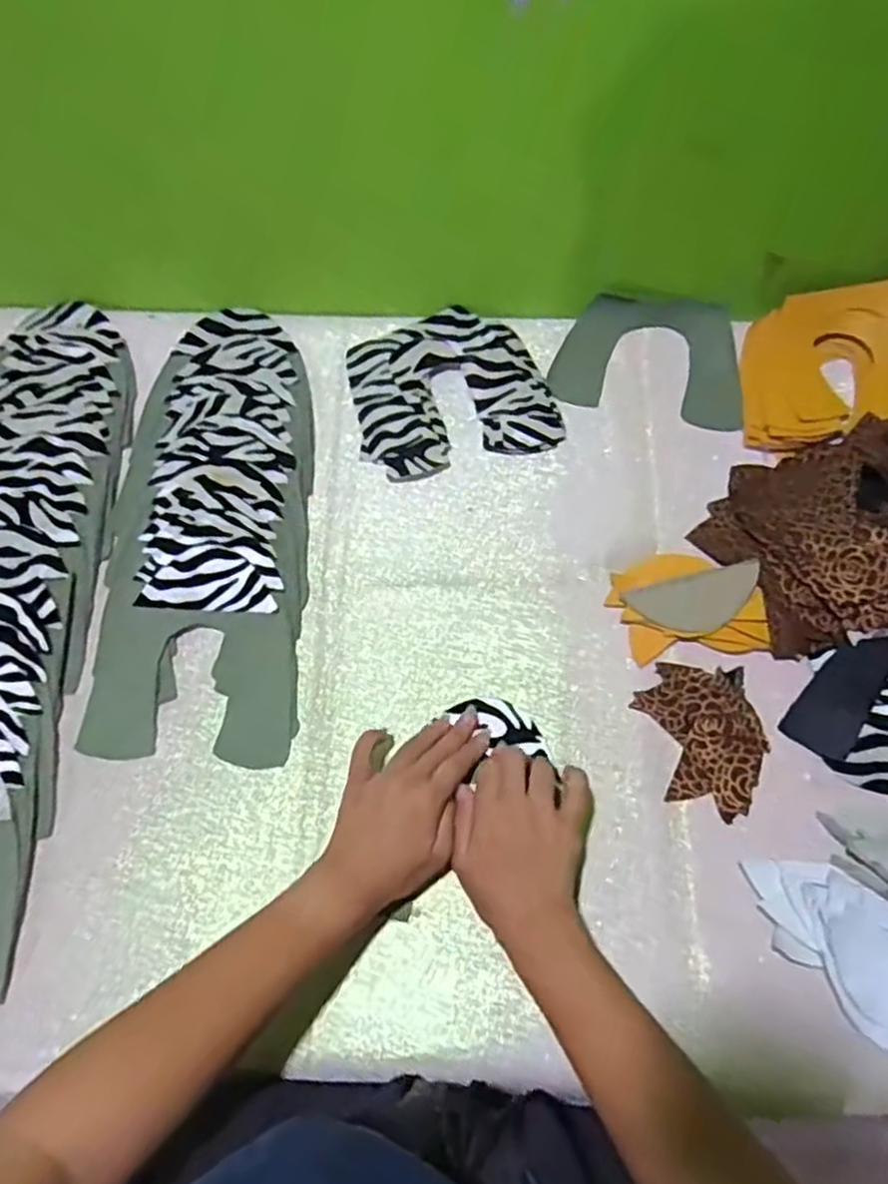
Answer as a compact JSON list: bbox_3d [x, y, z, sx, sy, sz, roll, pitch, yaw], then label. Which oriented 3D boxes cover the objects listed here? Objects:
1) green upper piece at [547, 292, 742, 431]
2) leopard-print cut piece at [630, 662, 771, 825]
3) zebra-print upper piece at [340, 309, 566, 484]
[{"bbox_3d":[0.186,-0.215,0.659,0.162,0.011,0.132,12,70,6],"label":"green upper piece"},{"bbox_3d":[0.192,0.104,0.531,0.082,0.008,0.110,-16,70,1],"label":"leopard-print cut piece"},{"bbox_3d":[0.005,-0.179,0.641,0.166,0.014,0.155,-12,68,-6],"label":"zebra-print upper piece"}]

